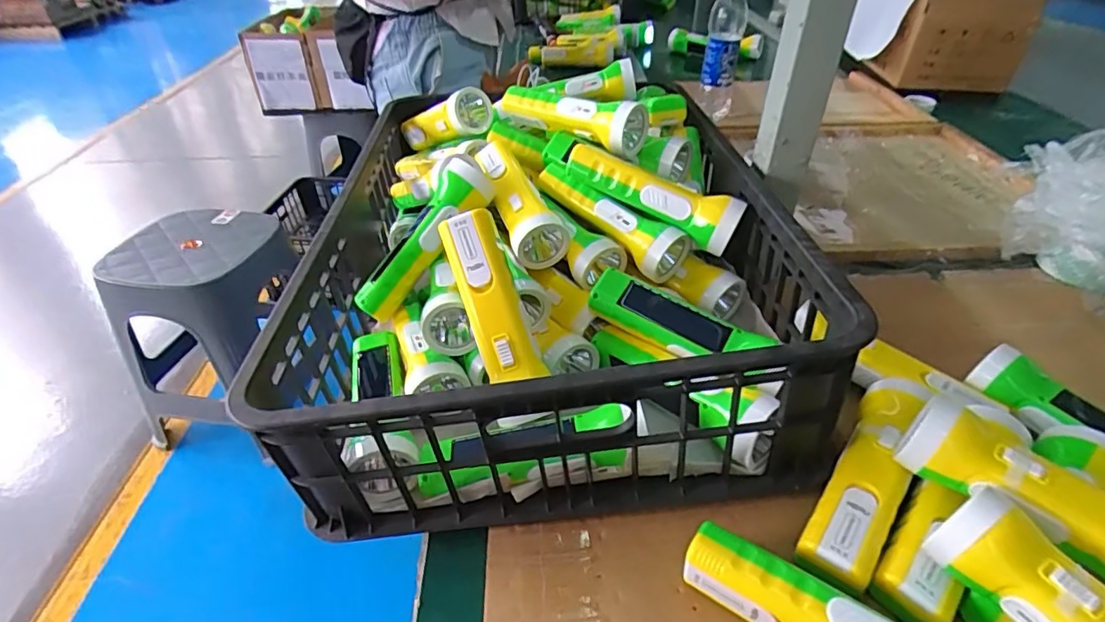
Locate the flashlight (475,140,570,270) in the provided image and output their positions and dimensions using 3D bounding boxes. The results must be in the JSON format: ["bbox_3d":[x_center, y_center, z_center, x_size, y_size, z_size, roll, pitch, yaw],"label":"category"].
[{"bbox_3d":[-0.036,-0.116,0.571,0.057,0.056,0.178,-11,40,-13],"label":"flashlight"}]

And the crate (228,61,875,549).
[{"bbox_3d":[-0.018,-0.078,0.554,0.404,0.140,0.527,-2,39,-3],"label":"crate"}]

